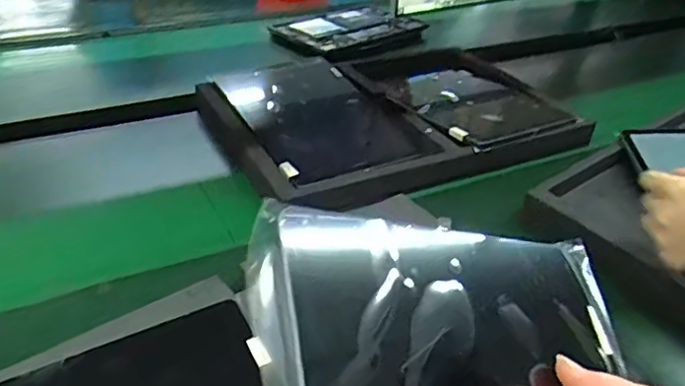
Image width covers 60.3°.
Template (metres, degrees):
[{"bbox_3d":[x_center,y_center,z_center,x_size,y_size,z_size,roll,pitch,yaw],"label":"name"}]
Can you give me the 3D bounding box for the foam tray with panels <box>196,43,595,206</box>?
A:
[{"bbox_3d":[0.056,-0.113,0.801,0.450,0.049,0.334,-14,37,-25],"label":"foam tray with panels"}]

